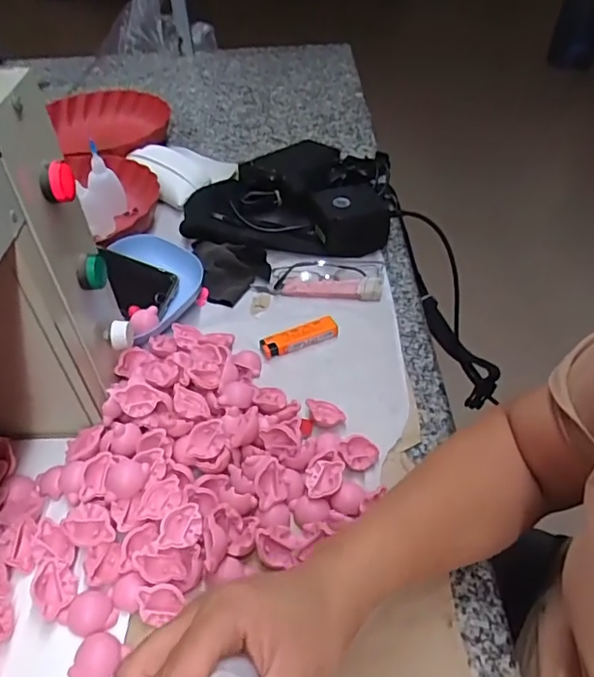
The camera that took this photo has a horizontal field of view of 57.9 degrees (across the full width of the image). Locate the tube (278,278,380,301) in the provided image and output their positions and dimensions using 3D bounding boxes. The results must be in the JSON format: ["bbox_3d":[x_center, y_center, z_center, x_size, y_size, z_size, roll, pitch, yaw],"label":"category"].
[{"bbox_3d":[0.036,-0.058,0.613,0.117,0.018,0.025,3,45,6],"label":"tube"}]

